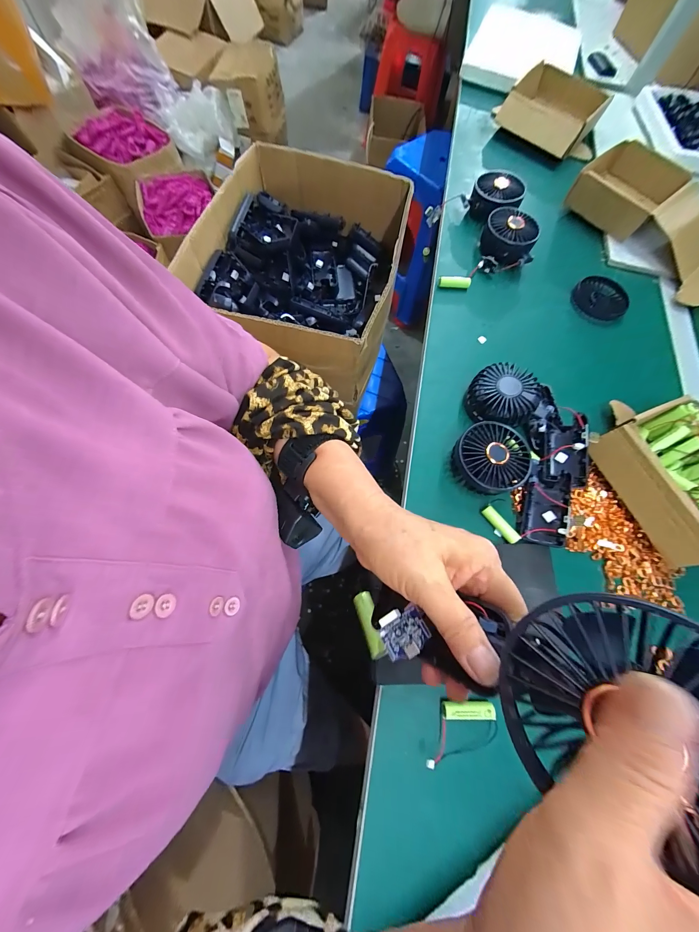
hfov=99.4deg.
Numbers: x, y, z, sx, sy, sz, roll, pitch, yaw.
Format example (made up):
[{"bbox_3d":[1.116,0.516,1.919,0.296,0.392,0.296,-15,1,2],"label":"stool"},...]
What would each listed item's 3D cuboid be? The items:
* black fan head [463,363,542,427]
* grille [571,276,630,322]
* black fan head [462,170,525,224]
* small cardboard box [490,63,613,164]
[{"bbox_3d":[0.201,-0.088,0.399,0.074,0.063,0.078,2,71,-5],"label":"black fan head"},{"bbox_3d":[0.424,-0.283,0.501,0.072,0.022,0.085,-41,75,-14],"label":"grille"},{"bbox_3d":[0.255,-0.478,0.534,0.096,0.051,0.085,23,71,3],"label":"black fan head"},{"bbox_3d":[0.437,-0.762,0.639,0.217,0.063,0.188,37,72,7],"label":"small cardboard box"}]

